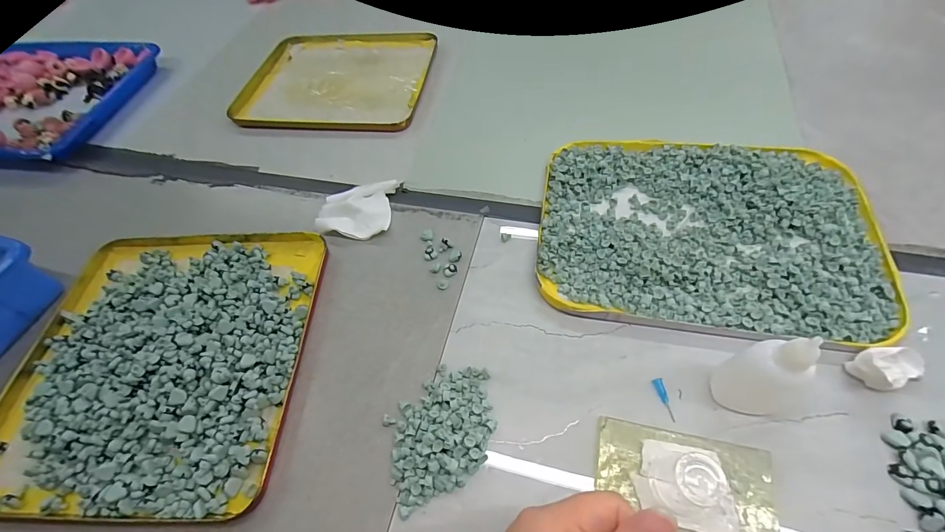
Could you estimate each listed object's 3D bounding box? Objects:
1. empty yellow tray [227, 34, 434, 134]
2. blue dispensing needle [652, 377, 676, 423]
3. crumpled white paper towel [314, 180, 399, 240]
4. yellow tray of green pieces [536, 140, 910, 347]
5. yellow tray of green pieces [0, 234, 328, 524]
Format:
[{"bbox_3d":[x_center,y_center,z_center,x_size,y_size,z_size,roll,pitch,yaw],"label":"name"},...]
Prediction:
[{"bbox_3d":[-0.185,-0.257,0.555,0.248,0.023,0.210,3,61,10],"label":"empty yellow tray"},{"bbox_3d":[0.139,0.095,0.289,0.007,0.004,0.031,-13,59,1],"label":"blue dispensing needle"},{"bbox_3d":[-0.118,-0.060,0.418,0.073,0.015,0.075,3,61,10],"label":"crumpled white paper towel"},{"bbox_3d":[0.201,-0.037,0.358,0.269,0.024,0.199,6,61,12],"label":"yellow tray of green pieces"},{"bbox_3d":[-0.263,0.067,0.337,0.249,0.025,0.242,-2,60,7],"label":"yellow tray of green pieces"}]

